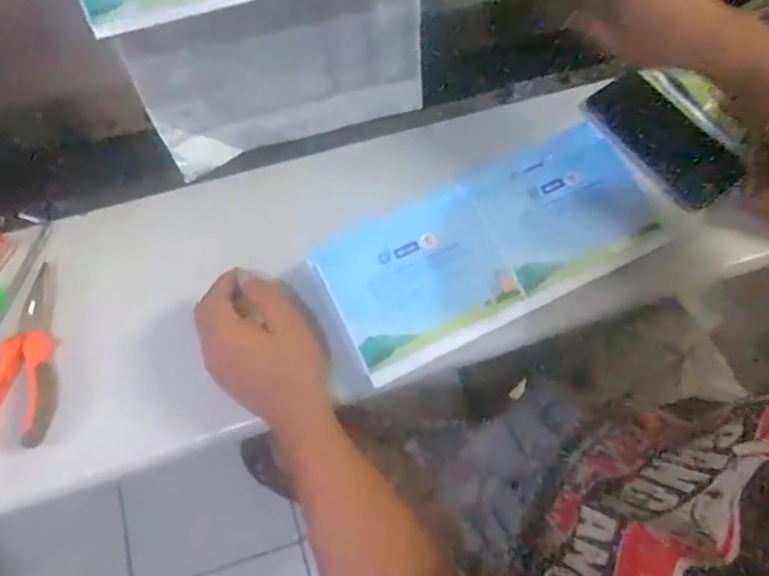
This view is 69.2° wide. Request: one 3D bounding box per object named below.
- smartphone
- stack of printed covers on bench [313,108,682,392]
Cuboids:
[{"bbox_3d":[0.277,-0.149,0.558,0.081,0.009,0.157,-44,82,-12],"label":"smartphone"},{"bbox_3d":[0.100,-0.043,0.497,0.311,0.026,0.131,-28,72,-12],"label":"stack of printed covers on bench"}]

